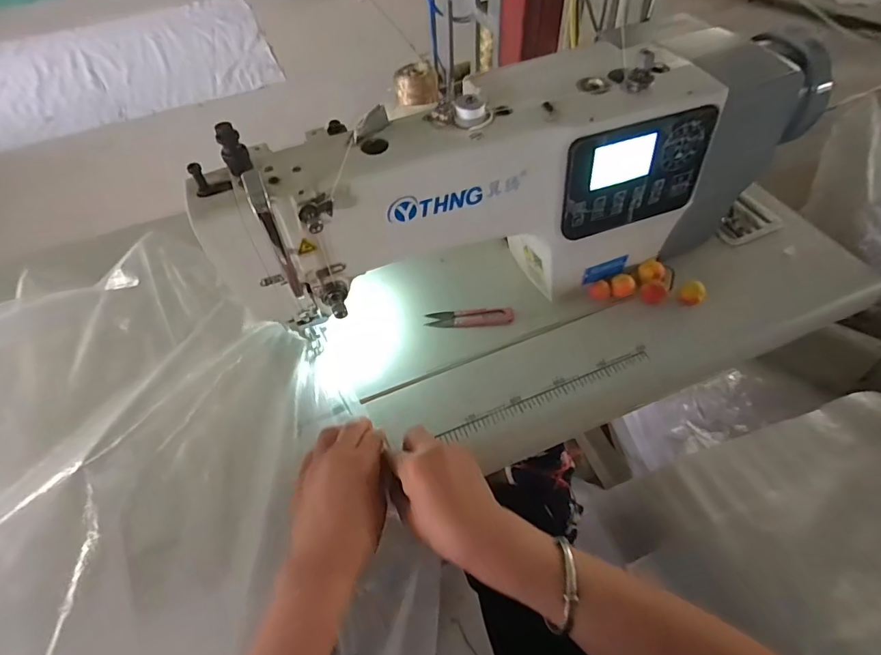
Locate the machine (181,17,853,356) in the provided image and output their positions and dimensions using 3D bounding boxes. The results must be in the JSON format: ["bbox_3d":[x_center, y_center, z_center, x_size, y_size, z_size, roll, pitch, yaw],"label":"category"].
[{"bbox_3d":[0.060,-0.125,0.474,0.517,0.214,0.145,-19,55,-10],"label":"machine"}]

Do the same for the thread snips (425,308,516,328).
[{"bbox_3d":[0.034,-0.011,0.563,0.099,0.016,0.019,1,54,4],"label":"thread snips"}]

